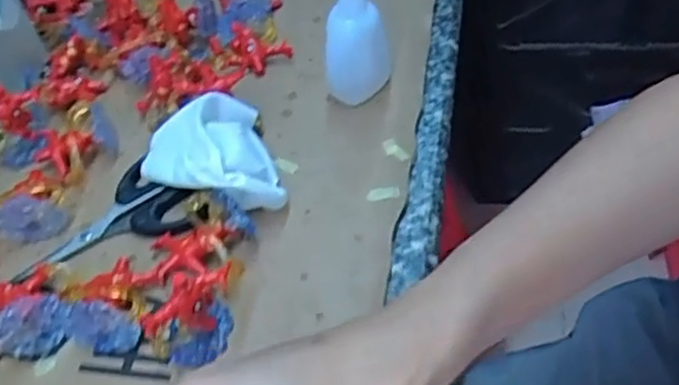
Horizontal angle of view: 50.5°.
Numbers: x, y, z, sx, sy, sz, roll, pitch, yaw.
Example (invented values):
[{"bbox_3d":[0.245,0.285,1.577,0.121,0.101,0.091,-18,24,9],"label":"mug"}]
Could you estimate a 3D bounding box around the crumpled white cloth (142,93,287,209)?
[{"bbox_3d":[-0.075,-0.018,0.404,0.072,0.042,0.085,-18,47,-7],"label":"crumpled white cloth"}]

